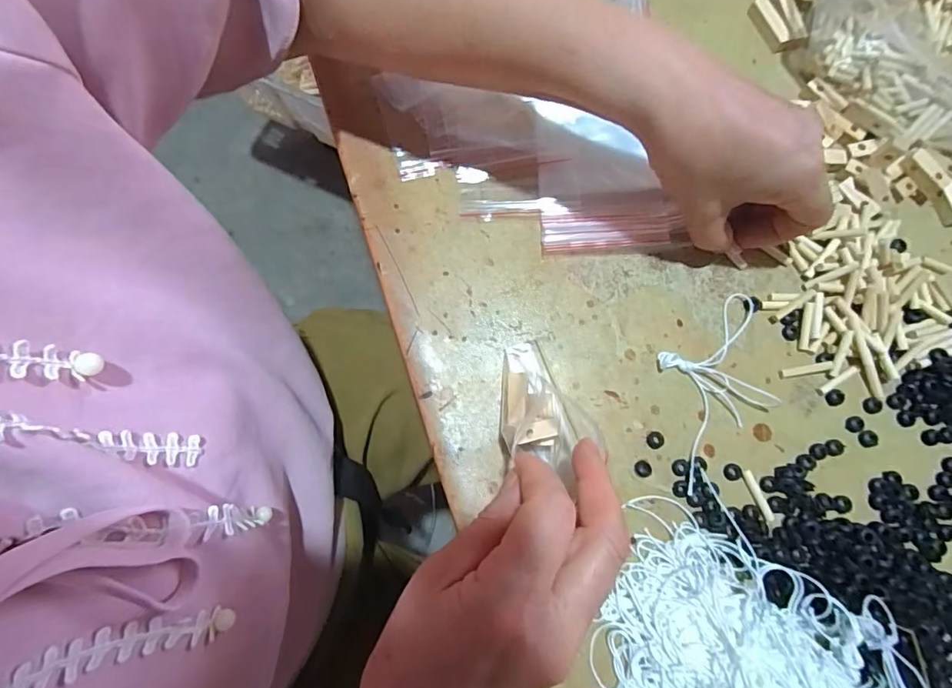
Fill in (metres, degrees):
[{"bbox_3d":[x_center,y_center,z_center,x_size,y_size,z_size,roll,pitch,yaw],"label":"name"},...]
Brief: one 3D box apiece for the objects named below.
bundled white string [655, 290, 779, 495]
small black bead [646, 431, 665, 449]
[{"bbox_3d":[0.154,0.027,0.303,0.067,0.006,0.112,-7,77,-1],"label":"bundled white string"},{"bbox_3d":[0.111,0.059,0.297,0.010,0.004,0.011,0,77,1],"label":"small black bead"}]

